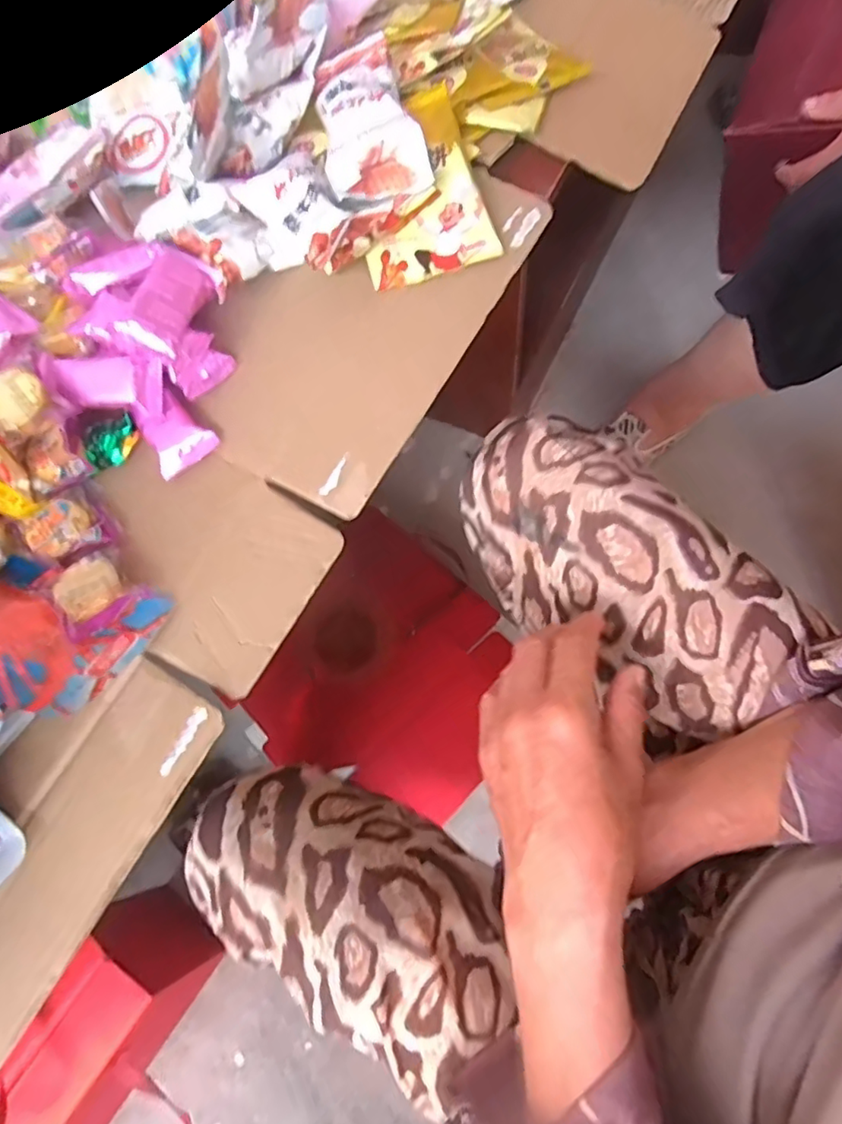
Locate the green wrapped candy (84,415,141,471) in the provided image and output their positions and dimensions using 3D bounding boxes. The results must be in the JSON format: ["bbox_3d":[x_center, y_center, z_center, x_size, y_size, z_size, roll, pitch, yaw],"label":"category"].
[{"bbox_3d":[-0.225,-0.088,0.417,0.041,0.018,0.031,-11,74,-2],"label":"green wrapped candy"}]

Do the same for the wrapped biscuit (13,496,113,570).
[{"bbox_3d":[-0.248,-0.023,0.397,0.043,0.015,0.049,-38,77,-10],"label":"wrapped biscuit"}]

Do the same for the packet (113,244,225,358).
[{"bbox_3d":[-0.177,-0.190,0.411,0.044,0.012,0.092,20,62,-24],"label":"packet"}]

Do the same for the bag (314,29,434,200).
[{"bbox_3d":[-0.046,-0.348,0.453,0.073,0.032,0.136,-19,71,-1],"label":"bag"}]

